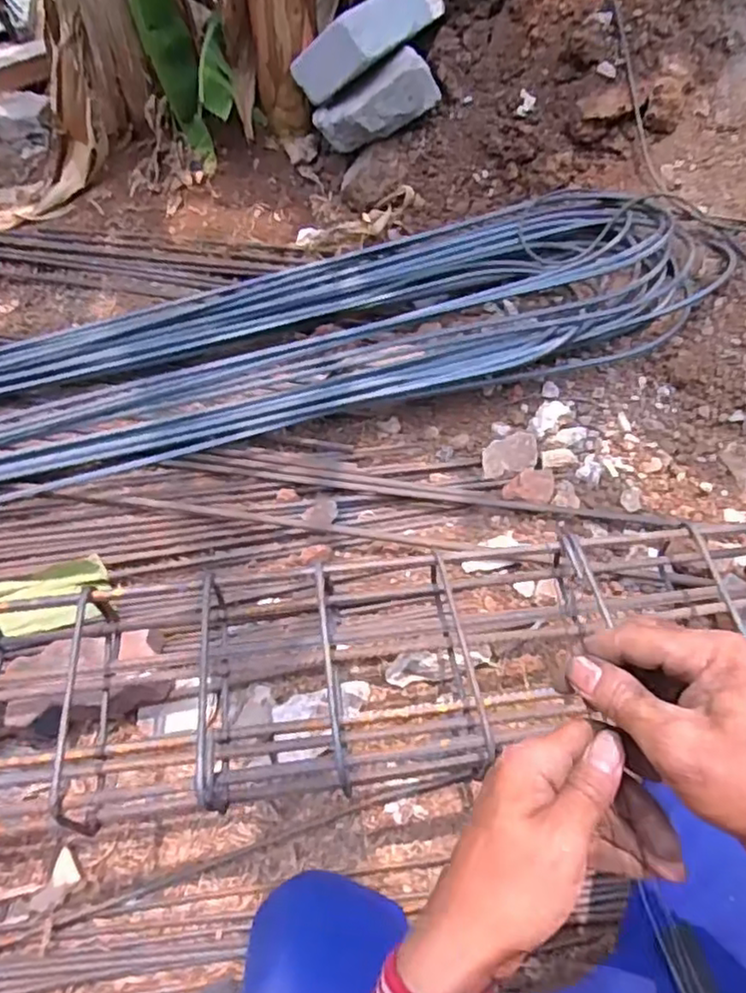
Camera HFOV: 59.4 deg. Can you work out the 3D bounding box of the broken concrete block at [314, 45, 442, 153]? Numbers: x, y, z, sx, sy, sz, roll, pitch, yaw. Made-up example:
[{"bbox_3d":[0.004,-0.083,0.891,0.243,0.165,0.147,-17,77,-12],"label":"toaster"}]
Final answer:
[{"bbox_3d":[0.000,-0.846,1.421,0.285,0.122,0.090,-13,46,28],"label":"broken concrete block"}]

